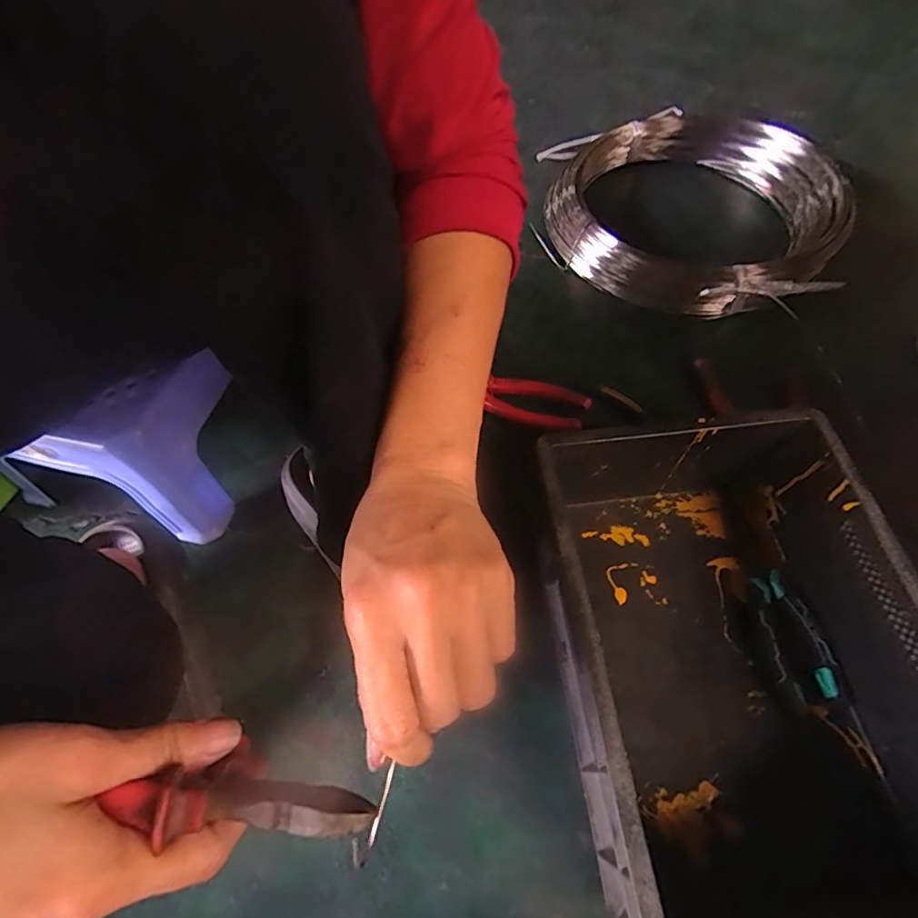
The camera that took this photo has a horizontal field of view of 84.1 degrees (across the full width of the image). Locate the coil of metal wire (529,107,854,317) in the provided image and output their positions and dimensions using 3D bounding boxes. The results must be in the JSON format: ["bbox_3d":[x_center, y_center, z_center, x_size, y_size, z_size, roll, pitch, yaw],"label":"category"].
[{"bbox_3d":[0.316,-0.360,0.707,0.359,0.068,0.375,-2,59,3],"label":"coil of metal wire"}]

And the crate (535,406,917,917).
[{"bbox_3d":[0.207,0.138,0.395,0.246,0.122,0.341,-7,59,0],"label":"crate"}]

